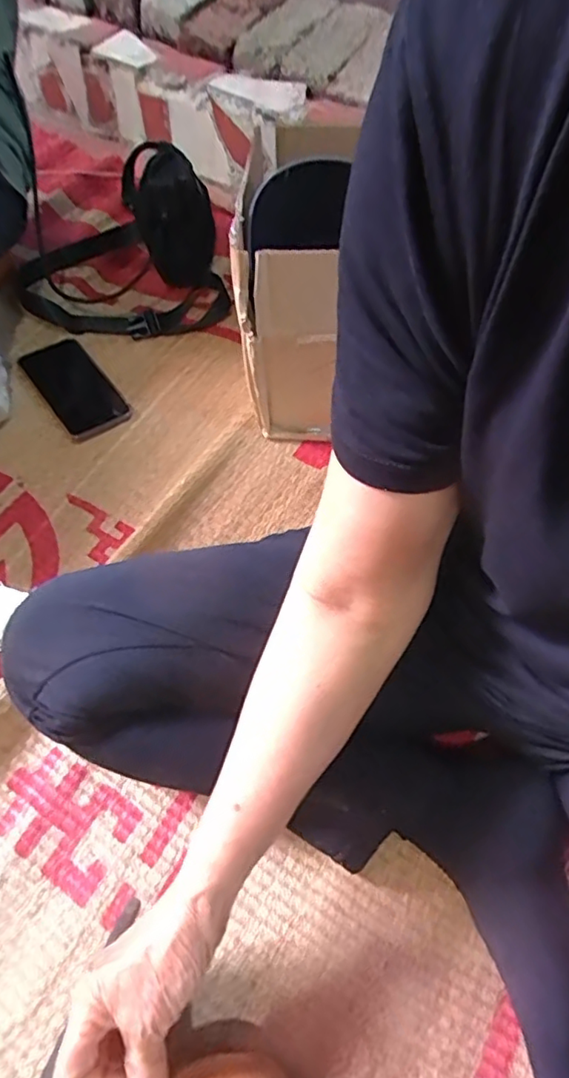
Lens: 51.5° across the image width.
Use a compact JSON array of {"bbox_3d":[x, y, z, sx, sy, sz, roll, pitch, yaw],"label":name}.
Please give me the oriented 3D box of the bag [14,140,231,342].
[{"bbox_3d":[-0.210,-0.371,0.762,0.275,0.144,0.185,-15,60,-14],"label":"bag"}]

